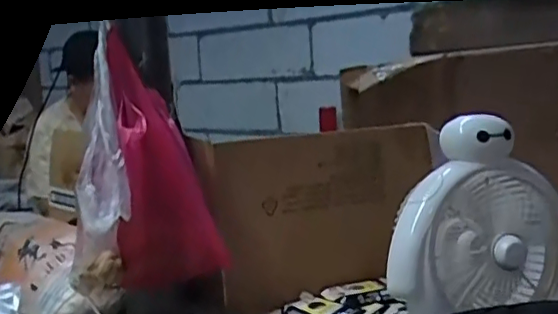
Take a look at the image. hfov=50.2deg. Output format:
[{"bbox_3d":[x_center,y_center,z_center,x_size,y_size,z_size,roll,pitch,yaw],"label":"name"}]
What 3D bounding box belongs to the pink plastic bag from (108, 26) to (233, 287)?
[{"bbox_3d":[-0.148,0.023,0.773,0.129,0.277,0.085,-6,9,-20],"label":"pink plastic bag"}]

